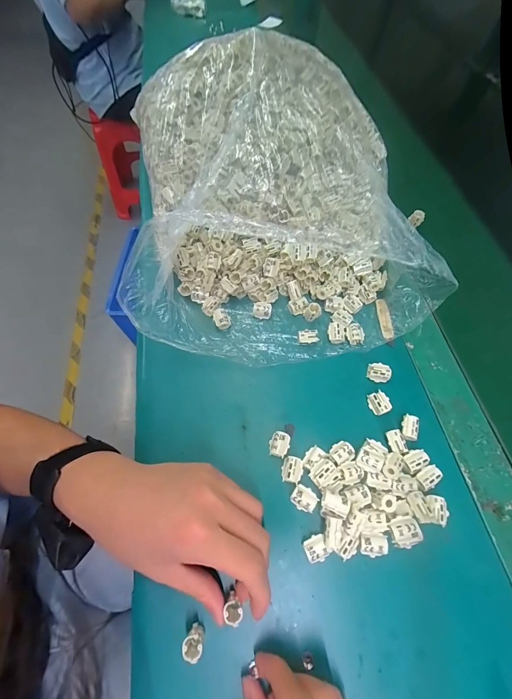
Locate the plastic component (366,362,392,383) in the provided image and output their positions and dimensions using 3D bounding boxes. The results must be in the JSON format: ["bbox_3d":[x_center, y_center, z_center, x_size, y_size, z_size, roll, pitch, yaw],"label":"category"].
[{"bbox_3d":[0.131,0.024,0.313,0.022,0.010,0.017,10,63,3],"label":"plastic component"}]

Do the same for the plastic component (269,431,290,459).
[{"bbox_3d":[0.022,0.091,0.284,0.018,0.011,0.022,16,63,6],"label":"plastic component"}]

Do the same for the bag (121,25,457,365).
[{"bbox_3d":[0.007,-0.163,0.335,0.315,0.152,0.329,-10,63,-7],"label":"bag"}]

